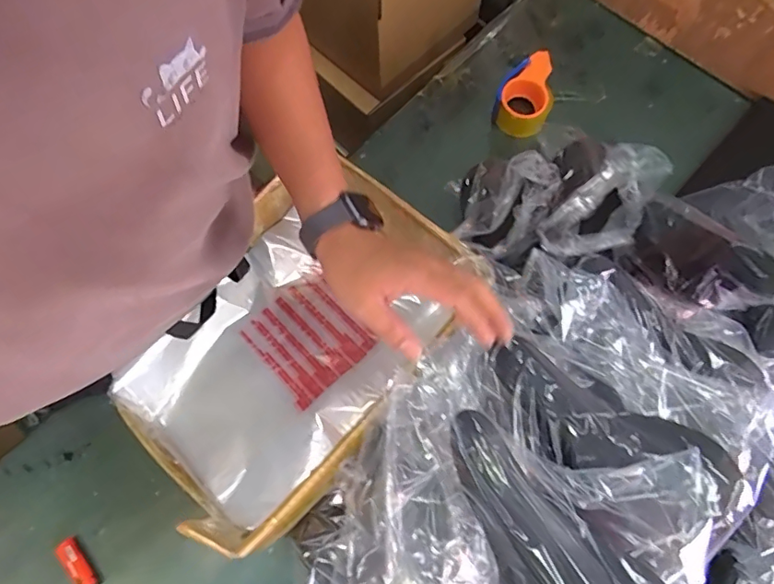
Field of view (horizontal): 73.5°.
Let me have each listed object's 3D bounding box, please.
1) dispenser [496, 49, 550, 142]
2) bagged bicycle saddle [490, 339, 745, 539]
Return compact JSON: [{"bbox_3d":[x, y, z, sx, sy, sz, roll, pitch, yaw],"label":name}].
[{"bbox_3d":[0.234,-0.329,0.877,0.089,0.065,0.149,20,72,7],"label":"dispenser"},{"bbox_3d":[0.191,0.132,0.478,0.222,0.085,0.125,39,75,13],"label":"bagged bicycle saddle"}]

